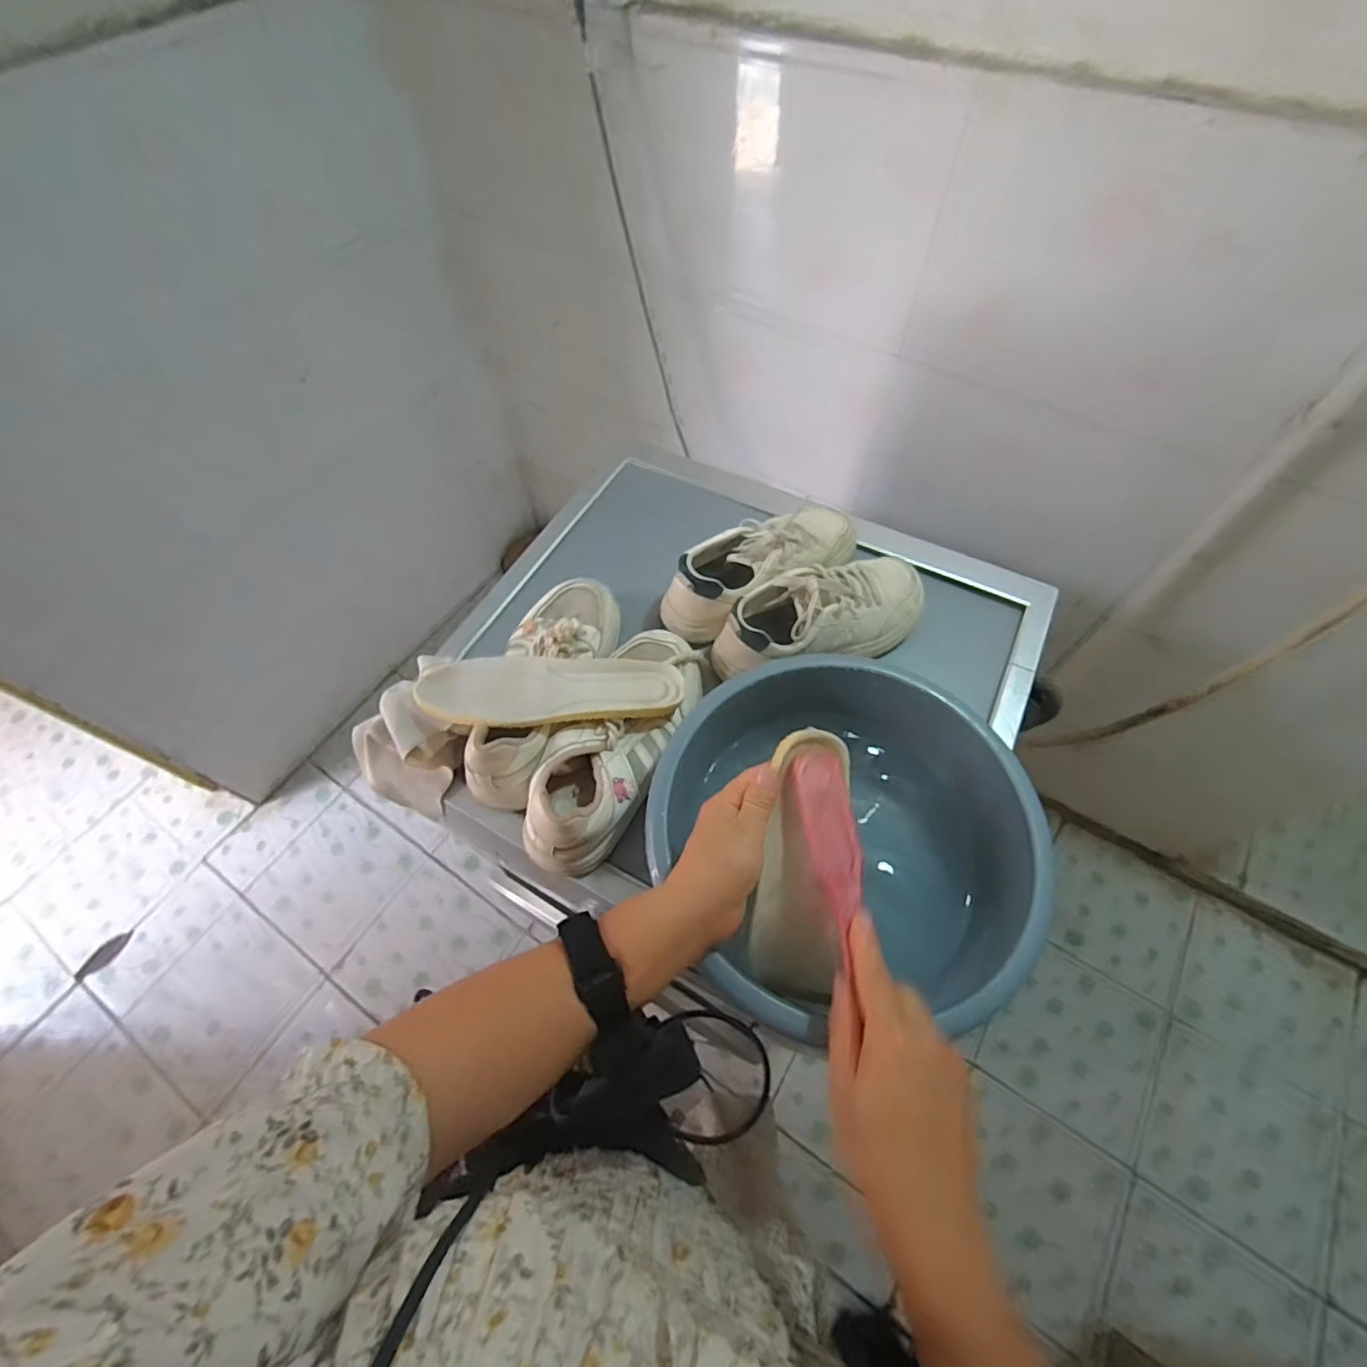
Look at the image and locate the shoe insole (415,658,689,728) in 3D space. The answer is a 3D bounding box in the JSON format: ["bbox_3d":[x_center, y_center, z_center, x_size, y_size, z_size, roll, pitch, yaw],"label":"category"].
[{"bbox_3d":[-0.122,0.006,0.548,0.234,0.025,0.076,0,63,1],"label":"shoe insole"}]

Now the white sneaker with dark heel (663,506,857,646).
[{"bbox_3d":[0.088,-0.136,0.656,0.245,0.085,0.078,-30,64,-14],"label":"white sneaker with dark heel"}]

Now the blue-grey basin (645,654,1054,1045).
[{"bbox_3d":[0.123,0.127,0.507,0.297,0.124,0.272,-11,61,-4],"label":"blue-grey basin"}]

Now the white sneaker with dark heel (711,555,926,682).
[{"bbox_3d":[0.147,-0.073,0.625,0.242,0.083,0.088,-19,61,-9],"label":"white sneaker with dark heel"}]

